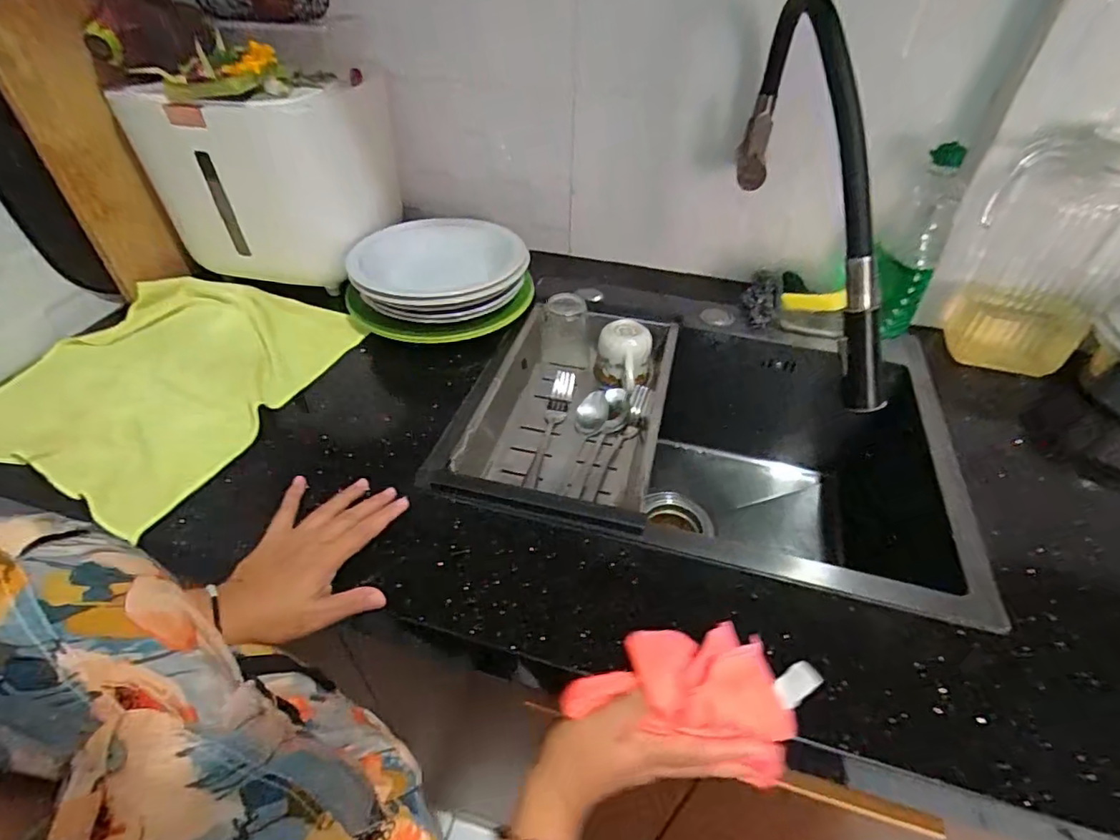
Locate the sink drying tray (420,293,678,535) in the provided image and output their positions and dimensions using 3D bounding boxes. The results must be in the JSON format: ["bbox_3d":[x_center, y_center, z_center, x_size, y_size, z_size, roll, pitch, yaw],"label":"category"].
[{"bbox_3d":[0.010,-0.019,0.642,0.212,0.077,0.333,11,44,10],"label":"sink drying tray"}]

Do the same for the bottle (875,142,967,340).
[{"bbox_3d":[0.425,-0.210,0.675,0.075,0.208,0.066,24,48,22],"label":"bottle"}]

